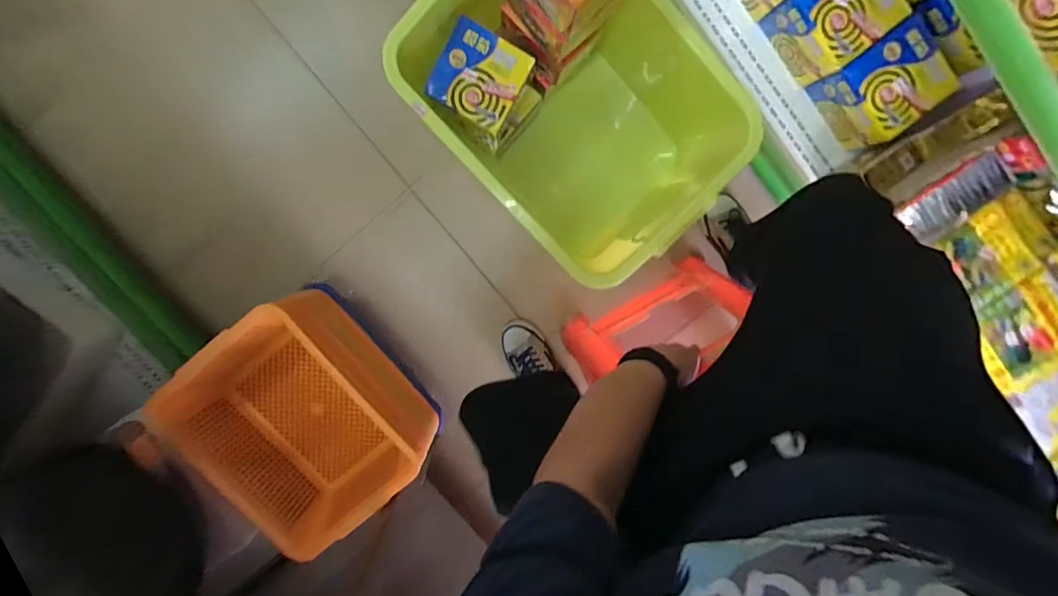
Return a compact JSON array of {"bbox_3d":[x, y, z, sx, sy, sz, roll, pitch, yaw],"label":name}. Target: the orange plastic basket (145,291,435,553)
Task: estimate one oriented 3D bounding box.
[{"bbox_3d":[-0.389,0.219,0.833,0.314,0.194,0.373,-36,97,4],"label":"orange plastic basket"}]

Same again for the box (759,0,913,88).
[{"bbox_3d":[0.488,-0.450,0.766,0.140,0.097,0.136,-39,97,4],"label":"box"}]

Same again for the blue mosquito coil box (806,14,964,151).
[{"bbox_3d":[0.577,-0.347,0.786,0.140,0.115,0.133,-38,97,4],"label":"blue mosquito coil box"}]

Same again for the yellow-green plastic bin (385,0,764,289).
[{"bbox_3d":[0.078,-0.332,0.854,0.406,0.319,0.524,-44,96,5],"label":"yellow-green plastic bin"}]

